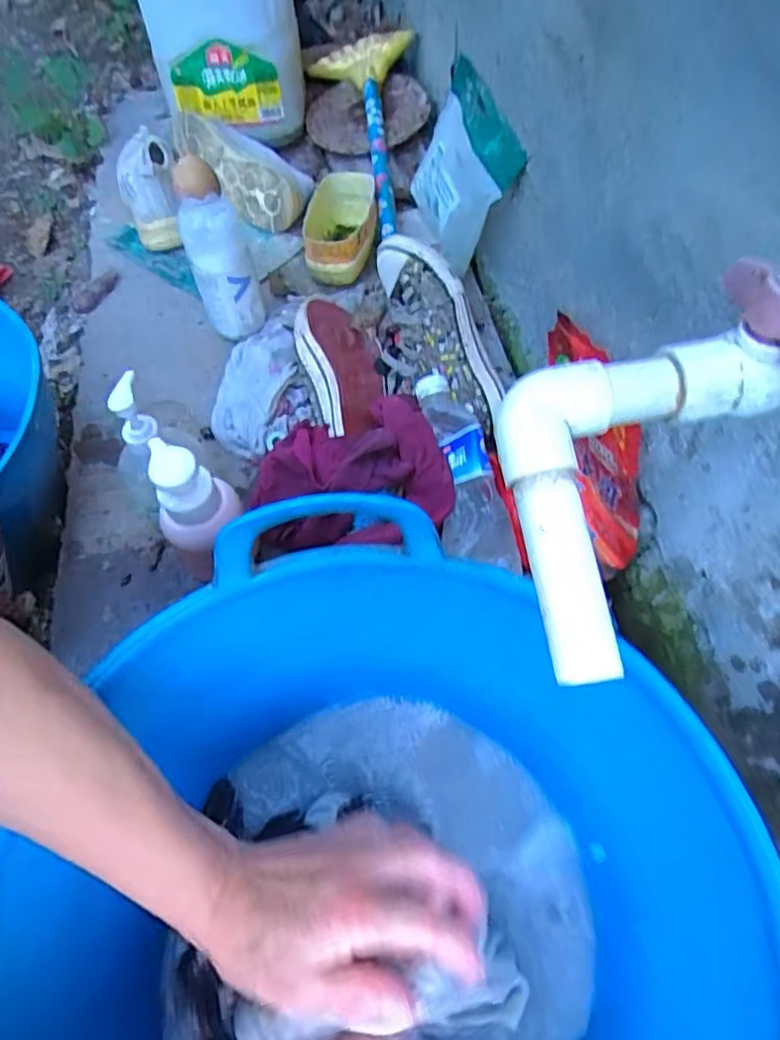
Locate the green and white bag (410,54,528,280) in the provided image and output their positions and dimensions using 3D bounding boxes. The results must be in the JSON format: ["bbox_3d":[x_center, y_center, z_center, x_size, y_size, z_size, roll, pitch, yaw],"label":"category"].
[{"bbox_3d":[0.078,-0.429,0.730,0.076,0.135,0.234,-10,60,-4],"label":"green and white bag"}]

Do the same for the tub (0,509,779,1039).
[{"bbox_3d":[-0.010,0.220,0.341,0.394,0.190,0.366,37,67,20],"label":"tub"}]

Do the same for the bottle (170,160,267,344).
[{"bbox_3d":[-0.185,-0.284,0.659,0.061,0.183,0.068,-19,61,-9],"label":"bottle"}]

